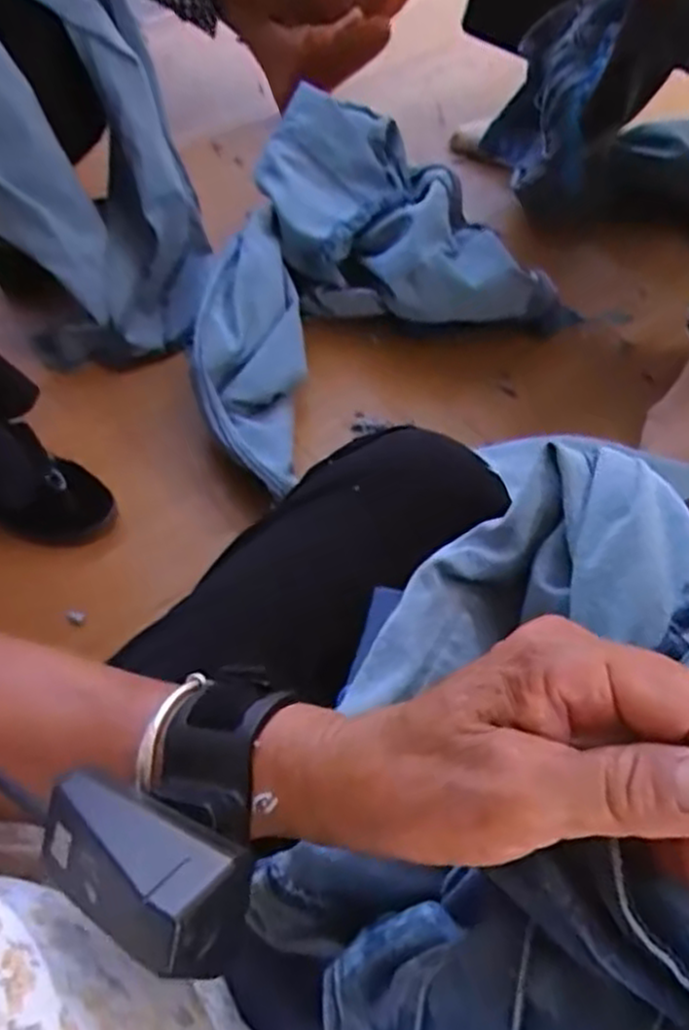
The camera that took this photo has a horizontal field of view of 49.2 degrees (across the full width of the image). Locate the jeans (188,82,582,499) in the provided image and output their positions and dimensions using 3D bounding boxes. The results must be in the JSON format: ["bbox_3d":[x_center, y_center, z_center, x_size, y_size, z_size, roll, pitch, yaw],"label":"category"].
[{"bbox_3d":[-0.006,-0.338,0.990,0.491,0.132,0.532,-22,59,-12],"label":"jeans"}]

